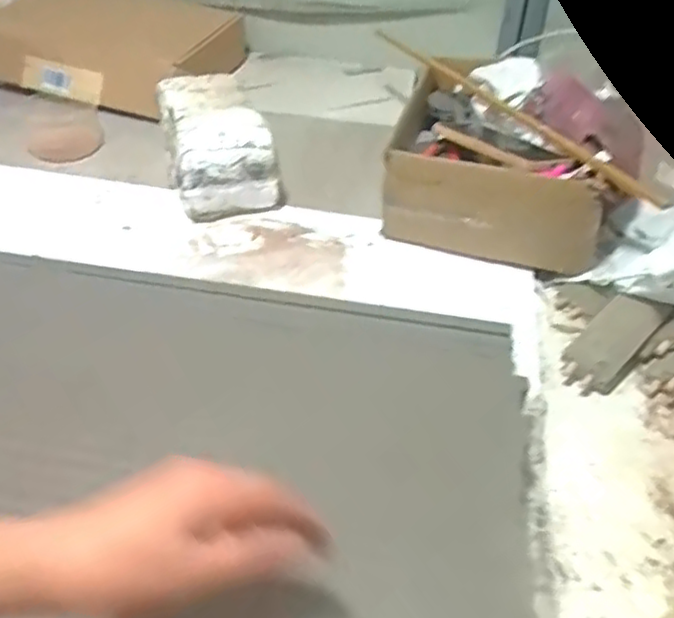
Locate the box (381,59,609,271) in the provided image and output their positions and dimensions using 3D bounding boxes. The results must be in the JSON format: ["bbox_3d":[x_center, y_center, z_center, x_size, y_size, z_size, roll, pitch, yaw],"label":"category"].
[{"bbox_3d":[0.208,-0.188,0.876,0.253,0.133,0.296,14,41,11],"label":"box"}]

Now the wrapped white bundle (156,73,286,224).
[{"bbox_3d":[-0.160,-0.220,0.898,0.132,0.112,0.230,-12,43,-18],"label":"wrapped white bundle"}]

